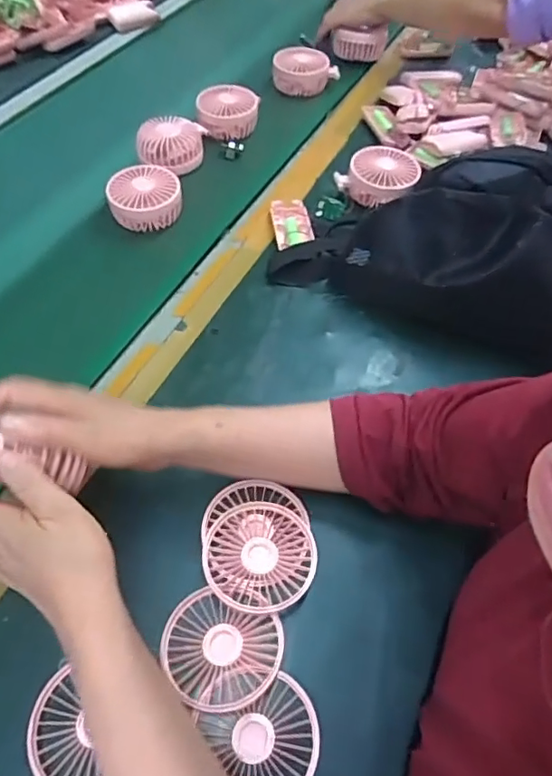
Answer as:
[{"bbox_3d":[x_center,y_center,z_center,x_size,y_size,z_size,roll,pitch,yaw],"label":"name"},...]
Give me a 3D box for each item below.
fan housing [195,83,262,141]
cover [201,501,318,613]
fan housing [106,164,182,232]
[{"bbox_3d":[-0.068,-0.400,0.770,0.089,0.043,0.075,1,55,-1],"label":"fan housing"},{"bbox_3d":[-0.013,0.135,0.429,0.087,0.017,0.086,6,55,2],"label":"cover"},{"bbox_3d":[-0.159,-0.236,0.660,0.090,0.042,0.080,-6,56,-6],"label":"fan housing"}]

